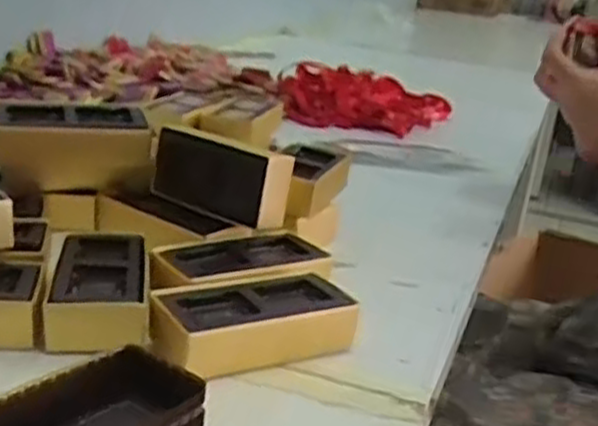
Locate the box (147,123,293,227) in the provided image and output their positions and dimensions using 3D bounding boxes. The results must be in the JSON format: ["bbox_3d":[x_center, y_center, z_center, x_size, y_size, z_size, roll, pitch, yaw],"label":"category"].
[{"bbox_3d":[-0.062,-0.029,0.616,0.119,0.066,0.026,18,23,31],"label":"box"}]

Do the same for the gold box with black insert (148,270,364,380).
[{"bbox_3d":[-0.027,0.067,0.486,0.115,0.035,0.063,-4,22,-27],"label":"gold box with black insert"}]

